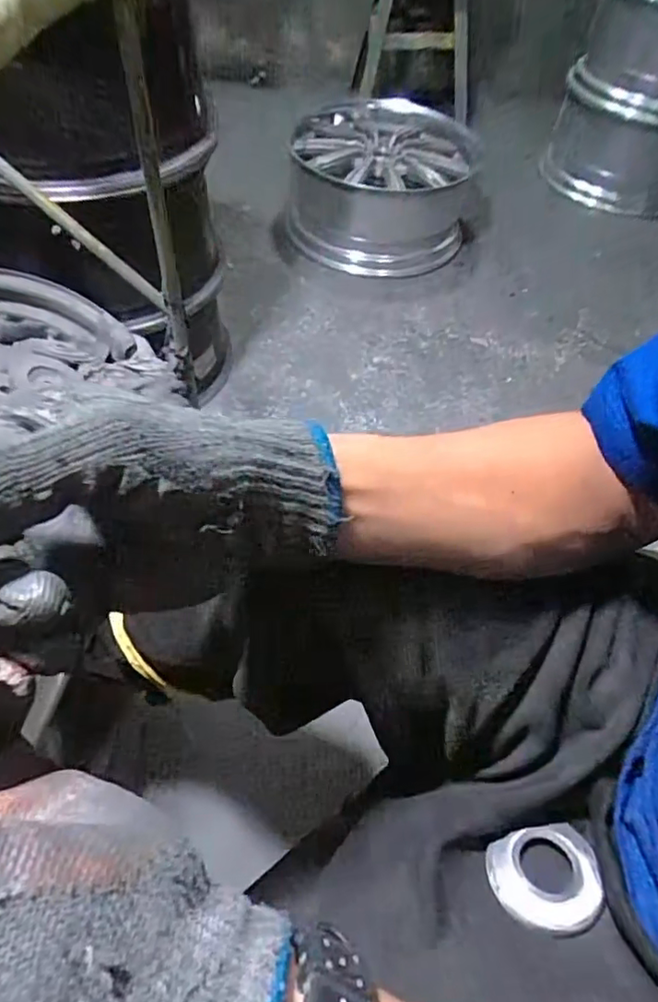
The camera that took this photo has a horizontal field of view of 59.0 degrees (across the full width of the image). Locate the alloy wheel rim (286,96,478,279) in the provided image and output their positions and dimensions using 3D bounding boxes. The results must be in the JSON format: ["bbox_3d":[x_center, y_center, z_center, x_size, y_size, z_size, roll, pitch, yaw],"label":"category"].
[{"bbox_3d":[0.147,-0.899,1.695,0.537,0.281,0.525,2,53,-3],"label":"alloy wheel rim"}]

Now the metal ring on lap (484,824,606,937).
[{"bbox_3d":[0.133,0.233,0.359,0.065,0.007,0.058,-11,36,-2],"label":"metal ring on lap"}]

